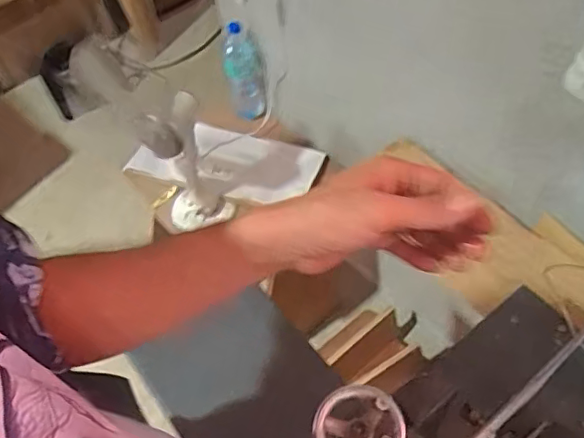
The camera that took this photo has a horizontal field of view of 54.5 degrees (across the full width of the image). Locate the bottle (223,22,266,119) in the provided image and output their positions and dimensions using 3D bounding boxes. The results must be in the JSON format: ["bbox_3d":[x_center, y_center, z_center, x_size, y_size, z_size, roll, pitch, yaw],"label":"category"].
[{"bbox_3d":[-0.121,-0.357,1.419,0.097,0.269,0.075,-4,53,1],"label":"bottle"}]

